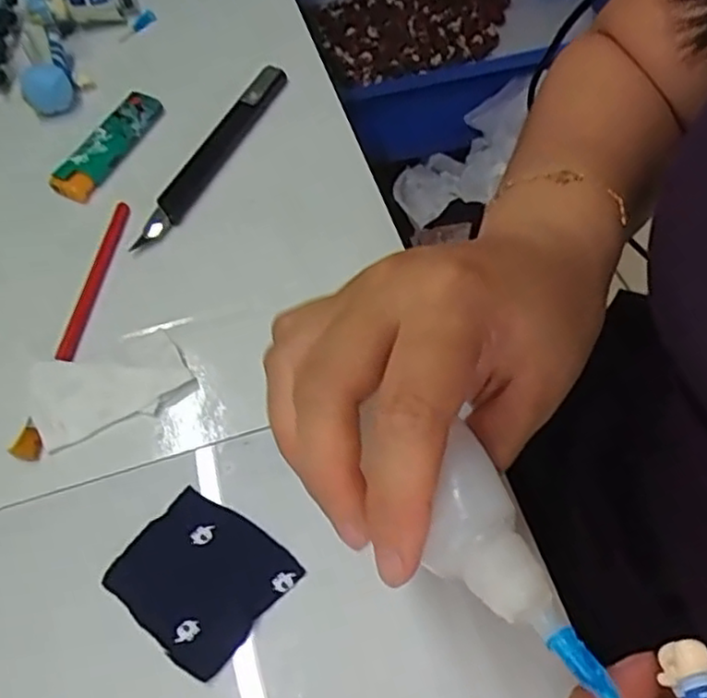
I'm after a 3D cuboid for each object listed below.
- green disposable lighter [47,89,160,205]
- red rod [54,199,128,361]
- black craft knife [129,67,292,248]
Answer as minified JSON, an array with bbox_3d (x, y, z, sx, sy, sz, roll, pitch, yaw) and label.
[{"bbox_3d":[-0.140,-0.116,0.397,0.023,0.015,0.078,25,65,17],"label":"green disposable lighter"},{"bbox_3d":[-0.131,-0.035,0.351,0.010,0.007,0.096,5,61,7],"label":"red rod"},{"bbox_3d":[-0.078,-0.111,0.387,0.016,0.010,0.142,23,64,16],"label":"black craft knife"}]

